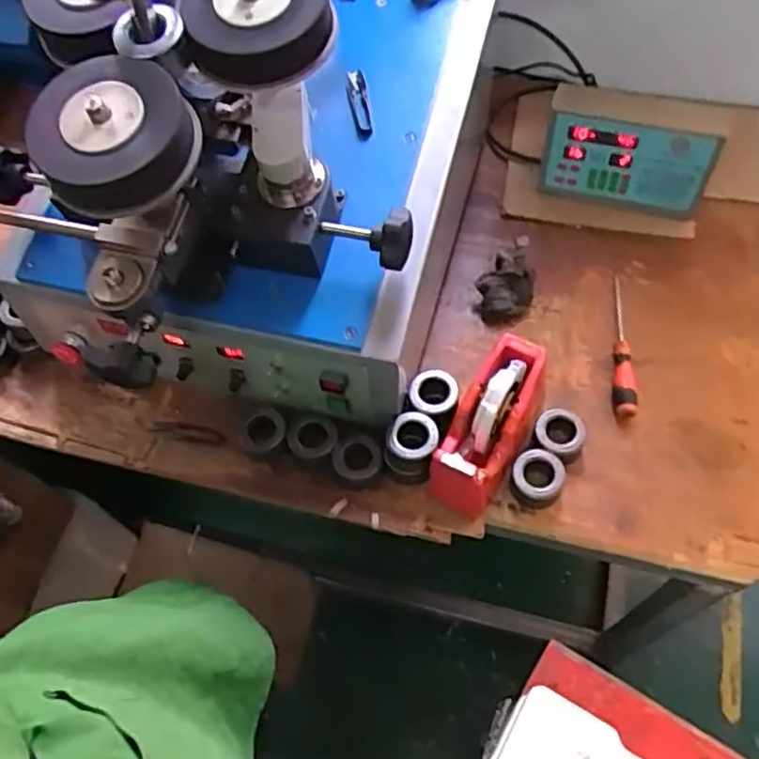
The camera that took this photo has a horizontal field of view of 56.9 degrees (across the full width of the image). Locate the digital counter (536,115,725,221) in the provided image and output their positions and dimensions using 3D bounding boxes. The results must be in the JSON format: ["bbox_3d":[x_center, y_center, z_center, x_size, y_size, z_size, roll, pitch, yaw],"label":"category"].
[{"bbox_3d":[0.347,-0.306,0.997,0.228,0.139,0.048,17,63,13],"label":"digital counter"}]

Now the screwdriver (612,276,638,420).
[{"bbox_3d":[0.317,-0.051,0.925,0.028,0.029,0.225,4,57,6],"label":"screwdriver"}]

